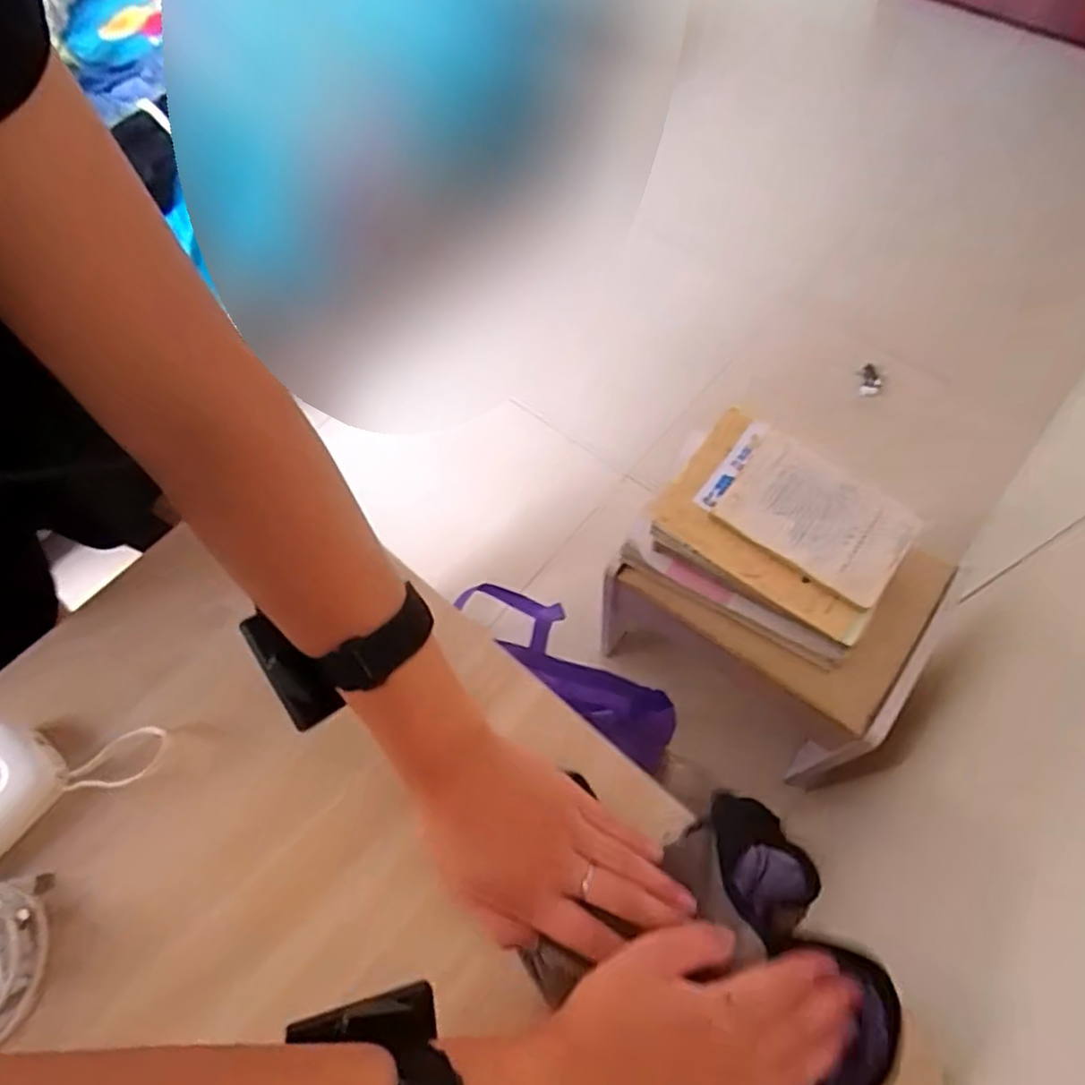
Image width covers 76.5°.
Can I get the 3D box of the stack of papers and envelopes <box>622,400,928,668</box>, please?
[{"bbox_3d":[0.280,-0.013,0.848,0.283,0.105,0.207,30,69,17],"label":"stack of papers and envelopes"}]

